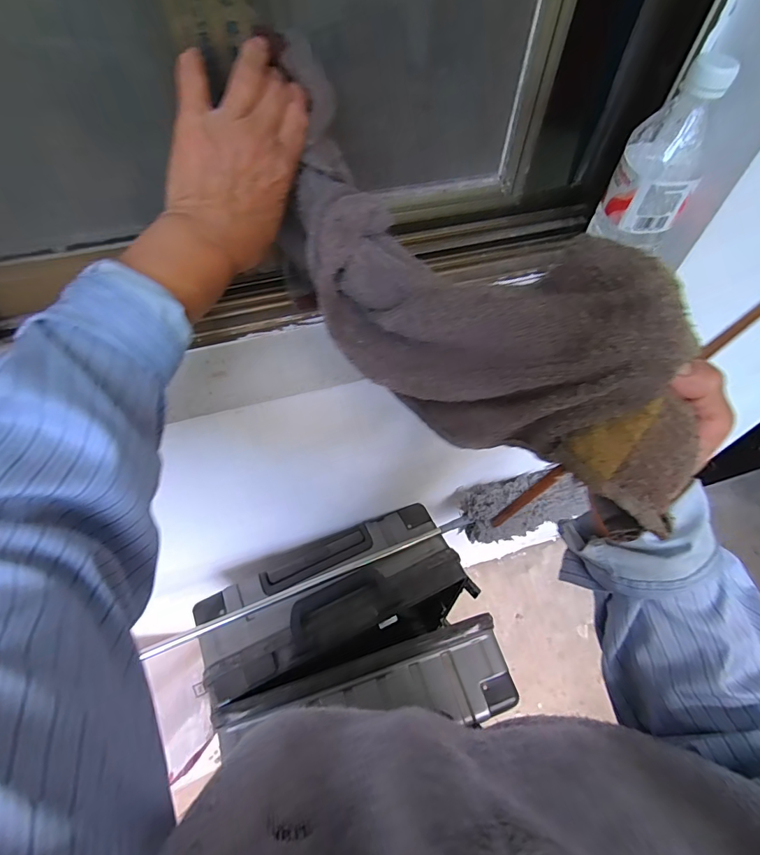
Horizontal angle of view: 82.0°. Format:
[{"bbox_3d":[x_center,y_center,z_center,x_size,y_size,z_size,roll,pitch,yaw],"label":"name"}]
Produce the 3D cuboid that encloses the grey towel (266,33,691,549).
[{"bbox_3d":[0.038,-0.083,0.273,0.082,0.164,0.332,-33,55,-22],"label":"grey towel"}]

